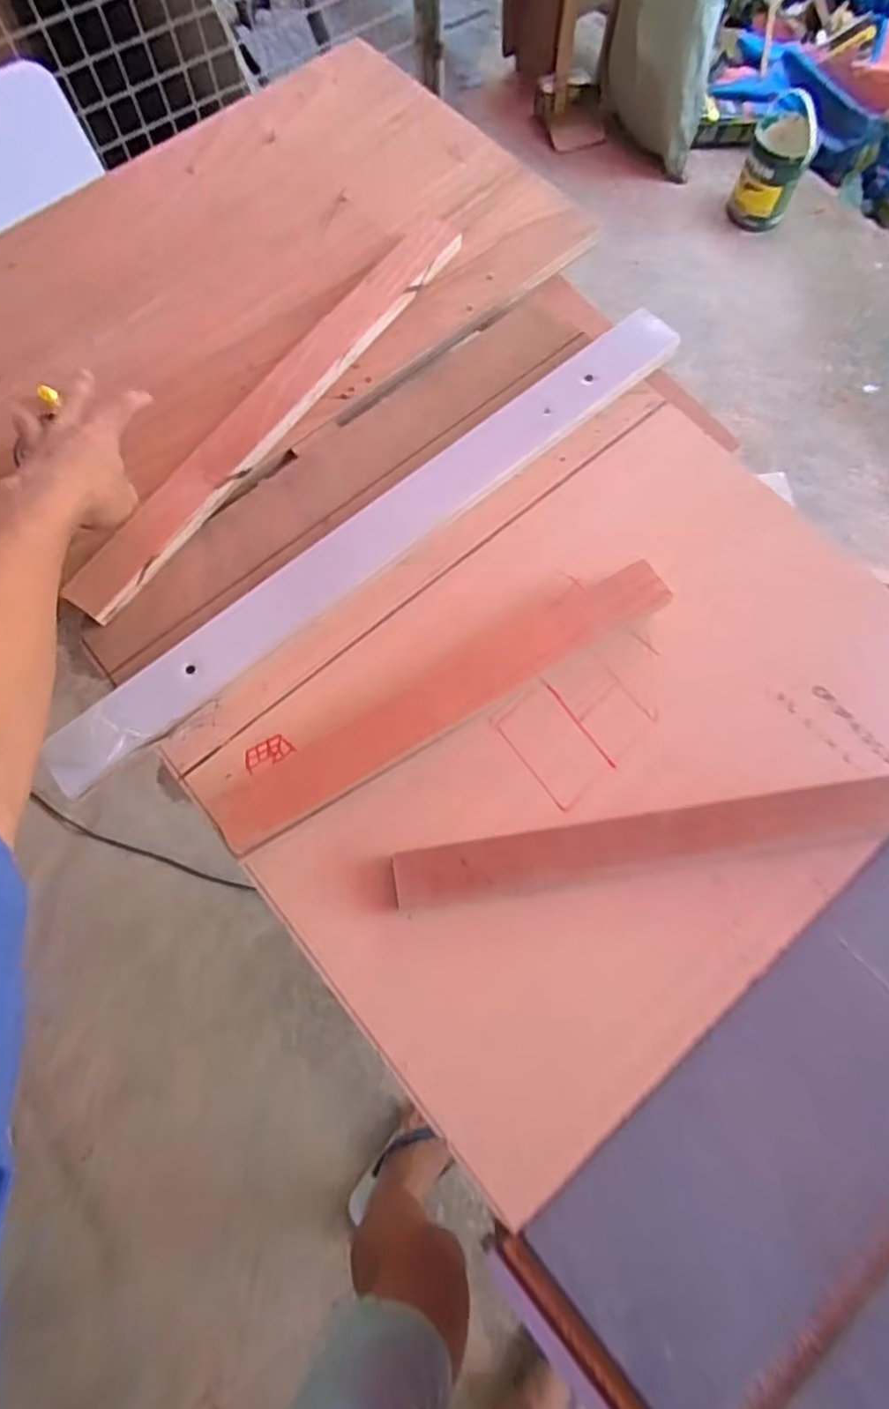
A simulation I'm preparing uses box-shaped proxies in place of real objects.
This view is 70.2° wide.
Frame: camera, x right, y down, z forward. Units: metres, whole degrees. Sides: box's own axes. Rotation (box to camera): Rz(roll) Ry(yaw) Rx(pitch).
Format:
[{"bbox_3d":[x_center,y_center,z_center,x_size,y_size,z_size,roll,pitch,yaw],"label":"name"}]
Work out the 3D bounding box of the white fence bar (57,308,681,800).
[{"bbox_3d":[-0.047,-0.162,0.563,0.667,0.027,0.061,-39,75,-11],"label":"white fence bar"}]

